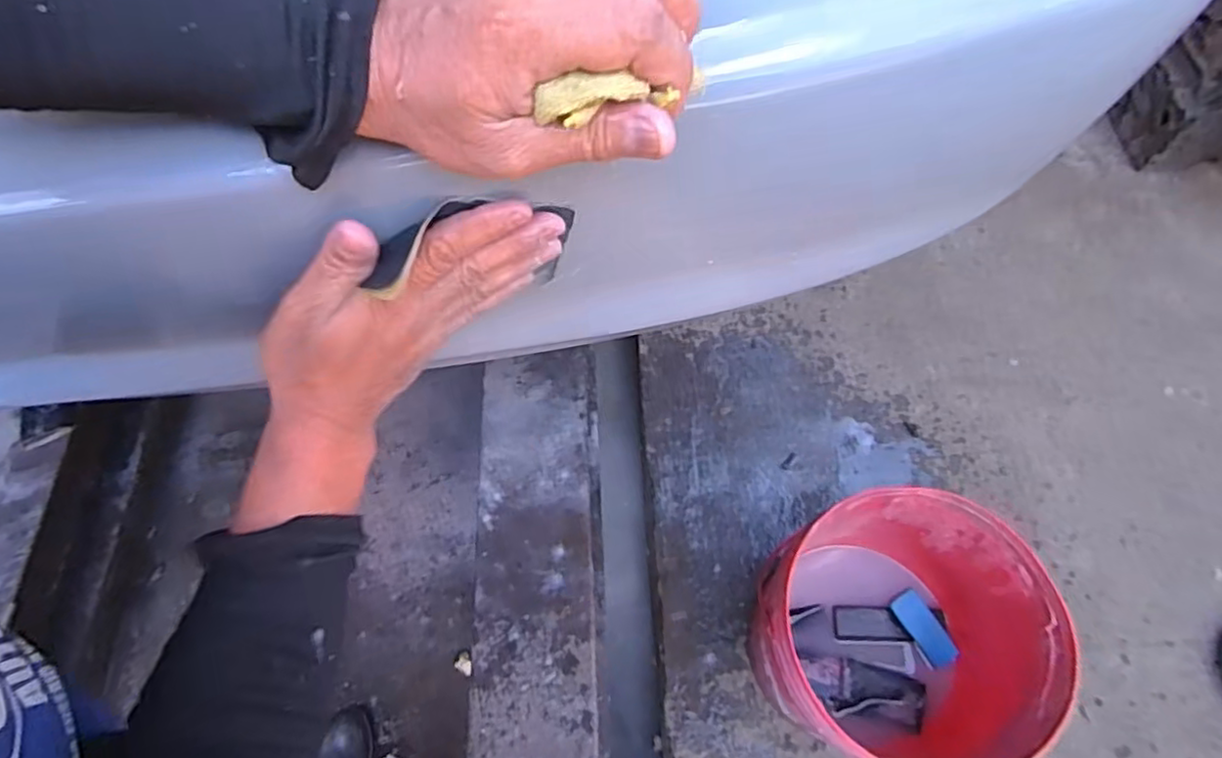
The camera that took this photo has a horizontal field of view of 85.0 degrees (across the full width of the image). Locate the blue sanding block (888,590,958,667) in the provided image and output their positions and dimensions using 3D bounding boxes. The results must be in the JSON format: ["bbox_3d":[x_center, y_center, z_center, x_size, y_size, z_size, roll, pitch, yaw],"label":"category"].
[{"bbox_3d":[0.443,0.354,0.944,0.043,0.011,0.101,-28,65,-9],"label":"blue sanding block"}]

